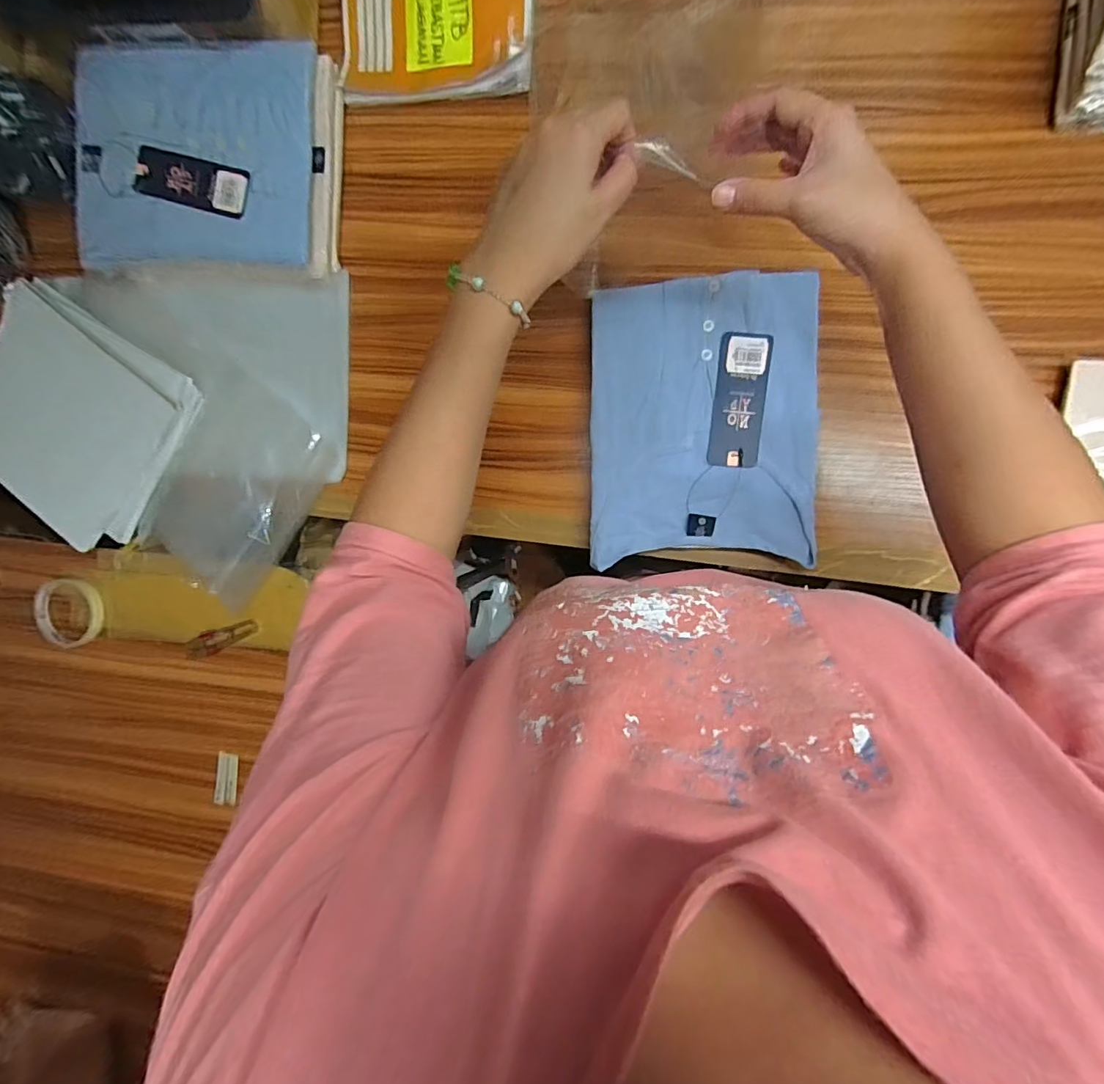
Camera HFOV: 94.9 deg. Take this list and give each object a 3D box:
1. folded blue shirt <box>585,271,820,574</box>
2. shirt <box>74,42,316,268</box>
[{"bbox_3d":[0.144,-0.115,0.492,0.209,0.035,0.258,-2,92,8],"label":"folded blue shirt"},{"bbox_3d":[-0.365,-0.386,0.509,0.253,0.028,0.193,5,93,8],"label":"shirt"}]

